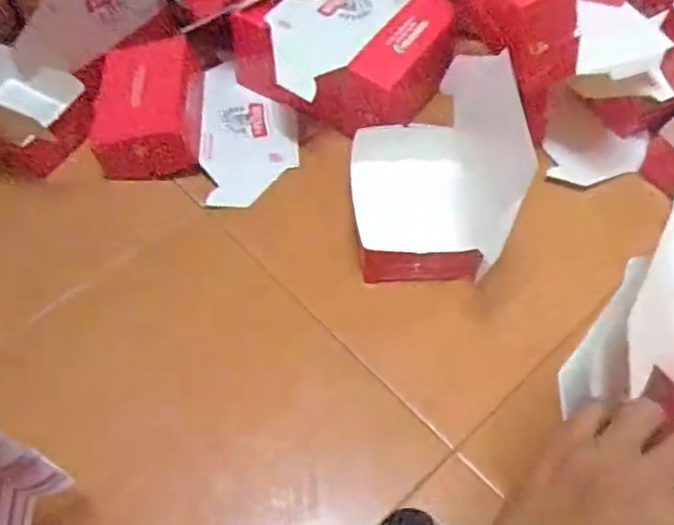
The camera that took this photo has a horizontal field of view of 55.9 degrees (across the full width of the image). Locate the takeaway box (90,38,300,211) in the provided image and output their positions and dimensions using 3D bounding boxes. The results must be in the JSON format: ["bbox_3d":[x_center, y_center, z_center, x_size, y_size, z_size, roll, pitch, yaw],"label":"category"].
[{"bbox_3d":[-0.175,-0.178,0.796,0.244,0.073,0.216,-1,56,0],"label":"takeaway box"}]

